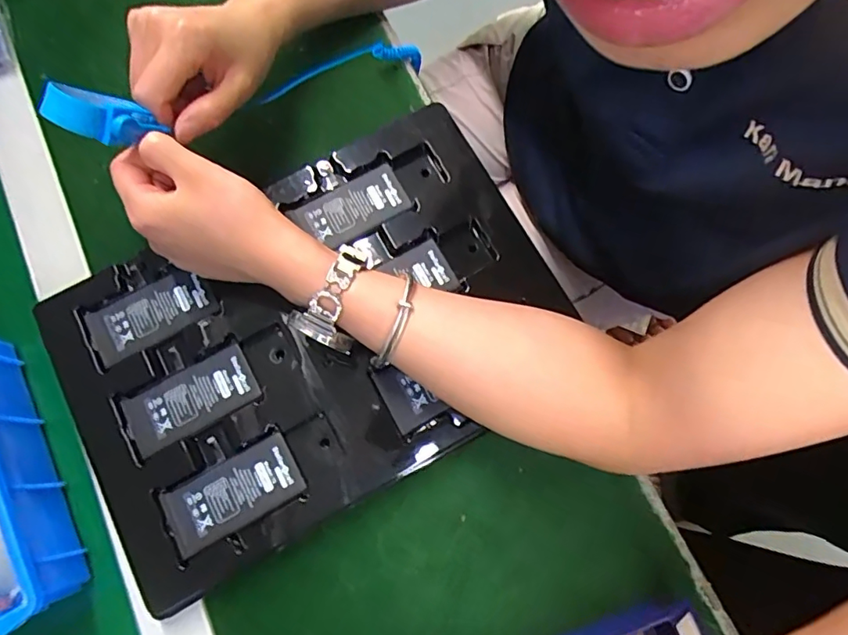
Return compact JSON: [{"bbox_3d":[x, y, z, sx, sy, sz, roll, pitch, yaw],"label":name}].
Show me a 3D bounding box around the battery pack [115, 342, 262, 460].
[{"bbox_3d":[-0.158,0.054,0.362,0.087,0.005,0.043,-32,77,-7],"label":"battery pack"}]

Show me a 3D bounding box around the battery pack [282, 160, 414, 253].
[{"bbox_3d":[-0.053,-0.081,0.398,0.080,0.006,0.044,-29,76,-7],"label":"battery pack"}]

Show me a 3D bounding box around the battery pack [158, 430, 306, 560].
[{"bbox_3d":[-0.124,0.113,0.347,0.087,0.004,0.044,-30,77,-7],"label":"battery pack"}]

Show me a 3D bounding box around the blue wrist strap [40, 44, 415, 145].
[{"bbox_3d":[-0.110,-0.176,0.386,0.044,0.024,0.292,46,52,12],"label":"blue wrist strap"}]

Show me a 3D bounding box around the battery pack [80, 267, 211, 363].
[{"bbox_3d":[-0.194,-0.003,0.376,0.082,0.004,0.041,-30,77,-7],"label":"battery pack"}]

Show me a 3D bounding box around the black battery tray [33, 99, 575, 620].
[{"bbox_3d":[-0.079,0.010,0.382,0.332,0.032,0.233,-30,77,-7],"label":"black battery tray"}]

